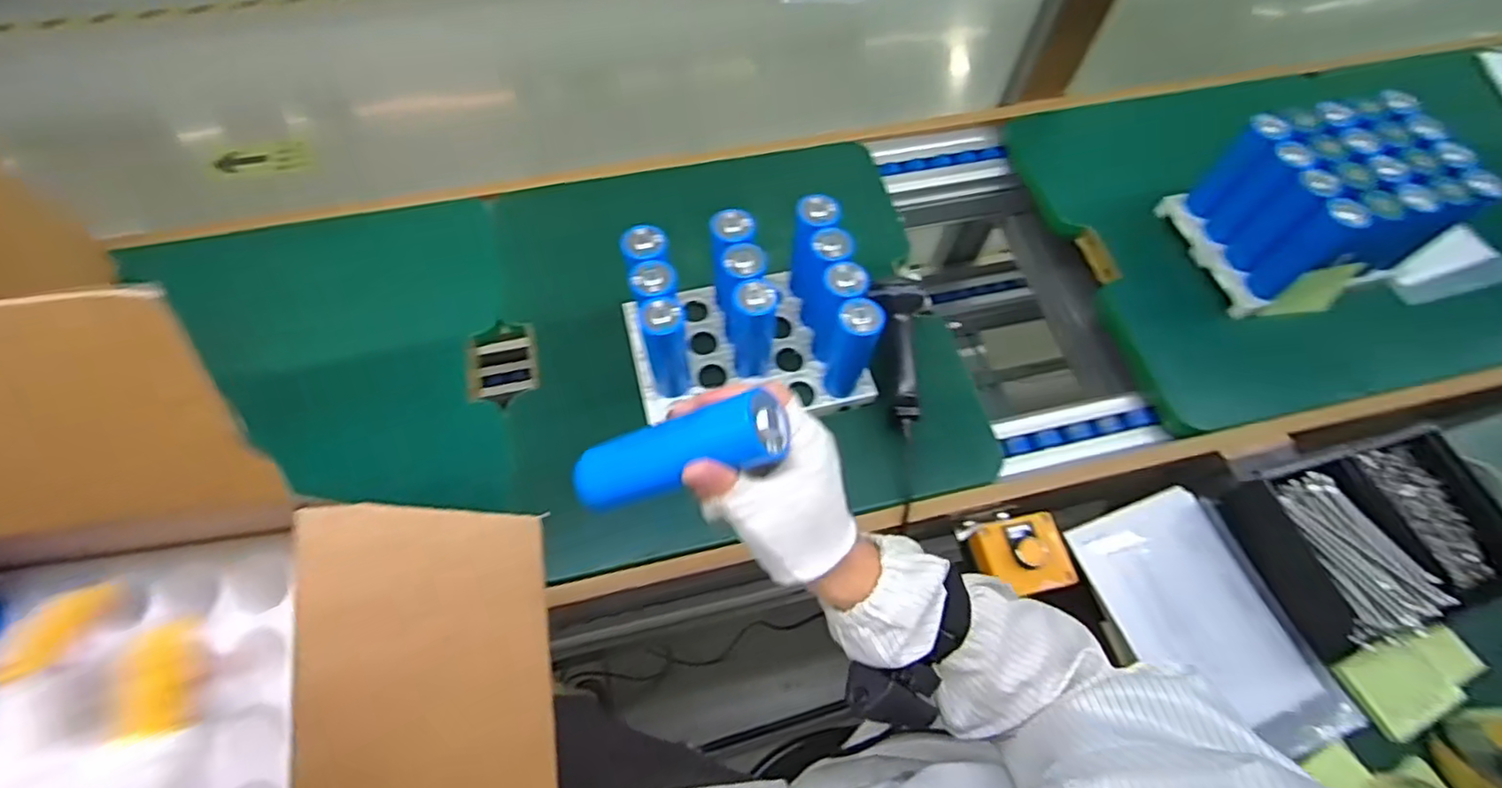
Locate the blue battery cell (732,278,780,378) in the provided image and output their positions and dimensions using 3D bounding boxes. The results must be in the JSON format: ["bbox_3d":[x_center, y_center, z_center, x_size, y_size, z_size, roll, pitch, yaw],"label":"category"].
[{"bbox_3d":[0.001,-0.060,0.629,0.043,0.124,0.040,3,63,0],"label":"blue battery cell"}]

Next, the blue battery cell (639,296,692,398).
[{"bbox_3d":[-0.079,-0.042,0.615,0.046,0.124,0.037,-12,64,-8],"label":"blue battery cell"}]

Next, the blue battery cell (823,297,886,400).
[{"bbox_3d":[0.094,-0.040,0.618,0.037,0.122,0.037,21,64,8],"label":"blue battery cell"}]

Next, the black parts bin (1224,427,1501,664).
[{"bbox_3d":[0.591,0.136,0.621,0.230,0.079,0.162,-13,64,-9],"label":"black parts bin"}]

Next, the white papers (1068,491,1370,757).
[{"bbox_3d":[0.435,0.217,0.626,0.157,0.022,0.237,-14,65,-9],"label":"white papers"}]

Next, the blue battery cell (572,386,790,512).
[{"bbox_3d":[-0.044,0.035,0.370,0.127,0.030,0.036,-19,60,26],"label":"blue battery cell"}]

